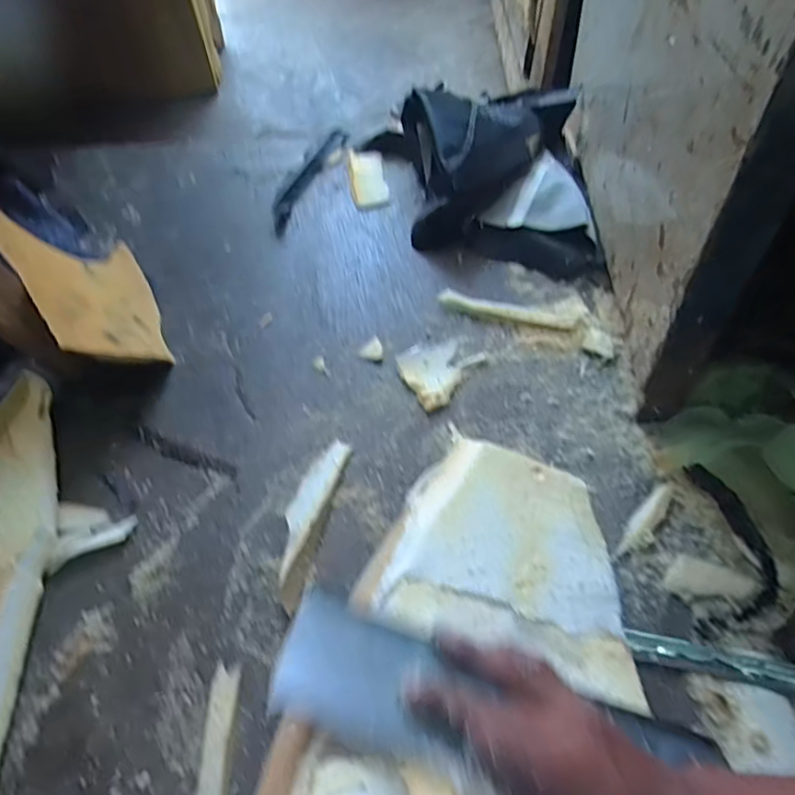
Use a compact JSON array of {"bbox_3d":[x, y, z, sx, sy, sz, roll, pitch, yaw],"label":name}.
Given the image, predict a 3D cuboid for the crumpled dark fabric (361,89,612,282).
[{"bbox_3d":[0.121,-0.345,0.896,0.319,0.132,0.355,-4,56,0],"label":"crumpled dark fabric"}]

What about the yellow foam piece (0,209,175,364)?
[{"bbox_3d":[-0.381,-0.134,0.756,0.024,0.207,0.238,-40,69,16],"label":"yellow foam piece"}]

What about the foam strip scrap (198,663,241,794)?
[{"bbox_3d":[-0.164,0.332,0.532,0.026,0.009,0.170,-2,56,2],"label":"foam strip scrap"}]

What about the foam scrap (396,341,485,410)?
[{"bbox_3d":[0.047,-0.039,0.768,0.089,0.009,0.107,35,65,23],"label":"foam scrap"}]

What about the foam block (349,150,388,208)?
[{"bbox_3d":[-0.048,-0.363,0.986,0.055,0.011,0.140,-8,57,-3],"label":"foam block"}]

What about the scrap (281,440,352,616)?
[{"bbox_3d":[-0.099,0.131,0.657,0.044,0.013,0.193,11,58,10],"label":"scrap"}]

